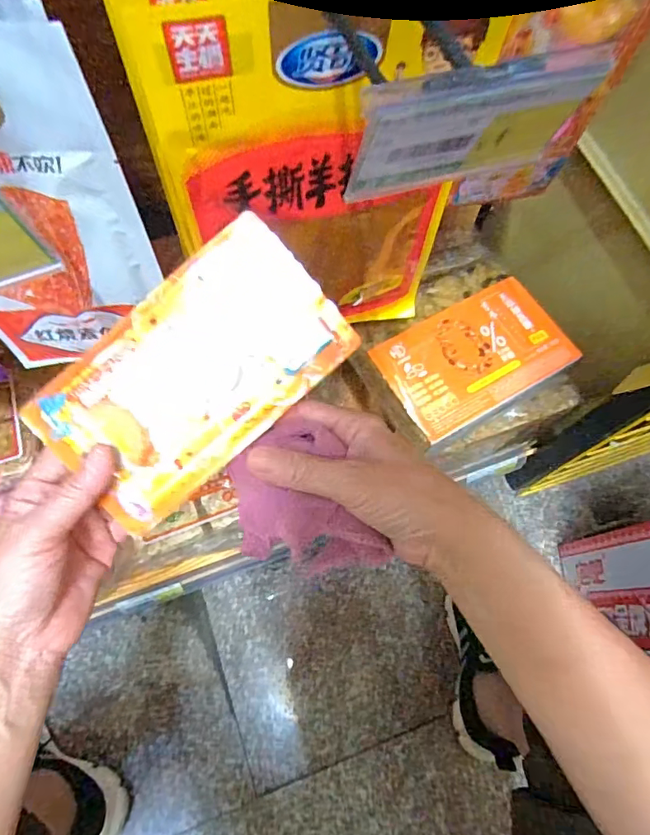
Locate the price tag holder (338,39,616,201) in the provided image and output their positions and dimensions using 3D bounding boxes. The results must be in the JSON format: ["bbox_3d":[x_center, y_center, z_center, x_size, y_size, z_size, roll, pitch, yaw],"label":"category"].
[{"bbox_3d":[0.048,-0.093,0.165,0.080,0.048,0.009,-18,70,-9],"label":"price tag holder"}]

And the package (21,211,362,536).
[{"bbox_3d":[-0.074,-0.023,0.289,0.170,0.008,0.098,-41,95,3],"label":"package"}]

